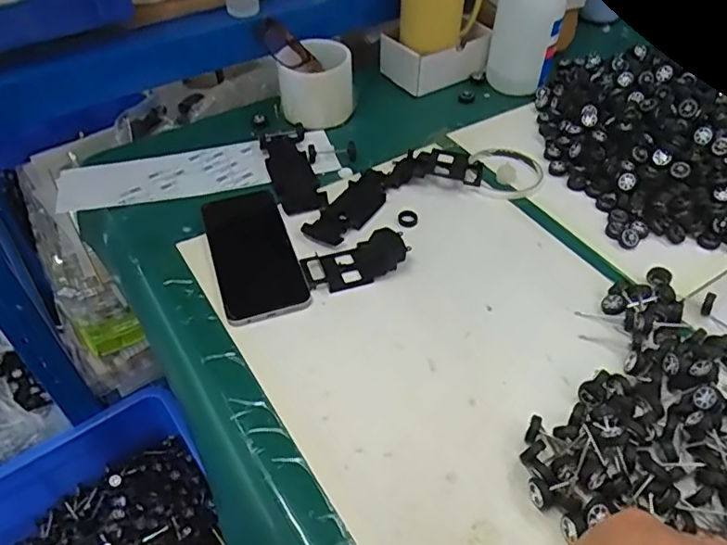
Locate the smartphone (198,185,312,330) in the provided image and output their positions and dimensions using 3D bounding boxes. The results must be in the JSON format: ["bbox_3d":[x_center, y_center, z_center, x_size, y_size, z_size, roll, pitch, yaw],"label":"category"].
[{"bbox_3d":[-0.107,-0.024,0.539,0.074,0.012,0.170,-16,48,-12],"label":"smartphone"}]

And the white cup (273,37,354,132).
[{"bbox_3d":[-0.055,-0.219,0.670,0.085,0.081,0.081,-1,47,1],"label":"white cup"}]

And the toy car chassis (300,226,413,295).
[{"bbox_3d":[-0.007,-0.010,0.525,0.096,0.019,0.047,-20,49,-16],"label":"toy car chassis"}]

